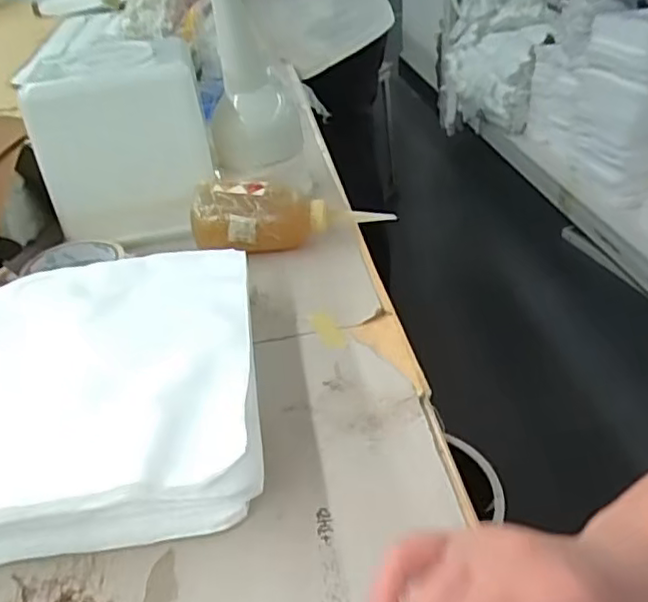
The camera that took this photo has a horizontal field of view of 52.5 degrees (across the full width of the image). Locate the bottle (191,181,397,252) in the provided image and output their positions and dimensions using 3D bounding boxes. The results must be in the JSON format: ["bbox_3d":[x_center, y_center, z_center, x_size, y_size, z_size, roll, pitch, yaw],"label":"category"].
[{"bbox_3d":[-0.028,-0.078,0.592,0.176,0.060,0.047,-1,33,-14],"label":"bottle"}]

